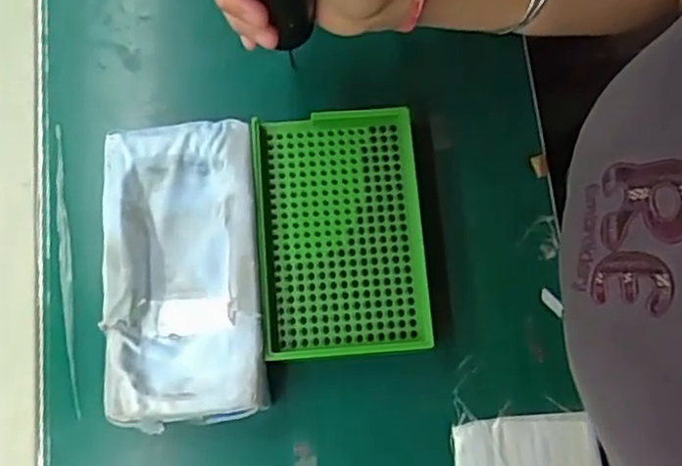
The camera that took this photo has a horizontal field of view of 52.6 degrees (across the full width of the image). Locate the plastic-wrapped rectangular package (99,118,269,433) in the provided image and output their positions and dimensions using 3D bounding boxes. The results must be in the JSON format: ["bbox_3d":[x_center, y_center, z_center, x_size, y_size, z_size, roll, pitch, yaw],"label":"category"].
[{"bbox_3d":[-0.085,0.021,0.380,0.080,0.033,0.159,-5,76,-2],"label":"plastic-wrapped rectangular package"}]

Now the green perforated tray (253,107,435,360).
[{"bbox_3d":[0.000,0.000,0.393,0.090,0.027,0.136,-4,76,-2],"label":"green perforated tray"}]

